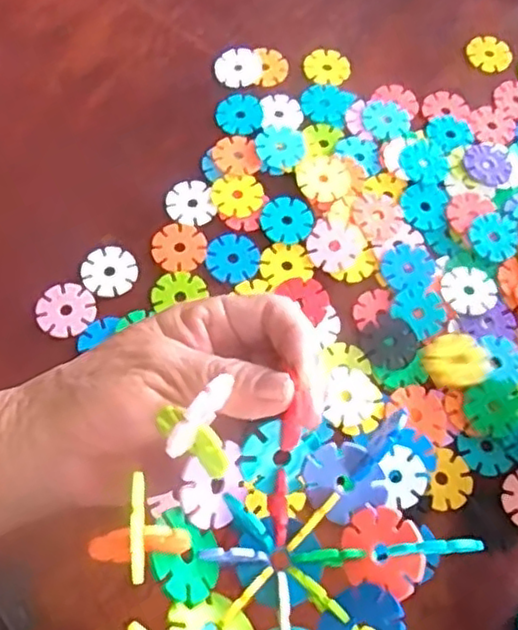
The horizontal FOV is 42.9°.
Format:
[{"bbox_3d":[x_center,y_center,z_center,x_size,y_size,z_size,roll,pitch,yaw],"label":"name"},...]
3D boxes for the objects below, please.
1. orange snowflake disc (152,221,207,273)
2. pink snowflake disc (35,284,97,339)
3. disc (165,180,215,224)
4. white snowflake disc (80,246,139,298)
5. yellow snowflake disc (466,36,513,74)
[{"bbox_3d":[-0.047,-0.041,0.392,0.031,0.004,0.033,1,66,-3],"label":"orange snowflake disc"},{"bbox_3d":[-0.108,-0.003,0.371,0.031,0.006,0.029,1,66,-3],"label":"pink snowflake disc"},{"bbox_3d":[-0.043,-0.070,0.406,0.028,0.004,0.029,-17,68,-10],"label":"disc"},{"bbox_3d":[-0.086,-0.026,0.380,0.031,0.004,0.030,1,66,-3],"label":"white snowflake disc"},{"bbox_3d":[0.167,-0.188,0.477,0.031,0.004,0.030,1,66,-3],"label":"yellow snowflake disc"}]

